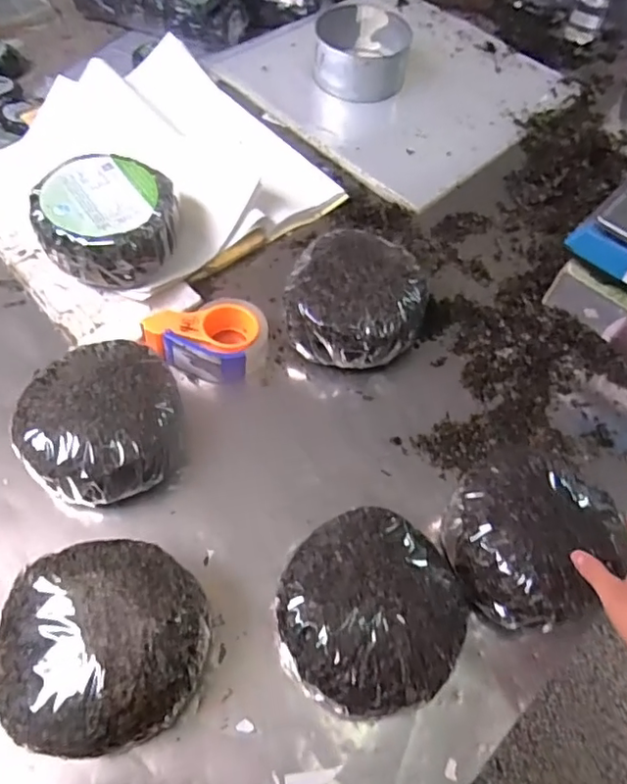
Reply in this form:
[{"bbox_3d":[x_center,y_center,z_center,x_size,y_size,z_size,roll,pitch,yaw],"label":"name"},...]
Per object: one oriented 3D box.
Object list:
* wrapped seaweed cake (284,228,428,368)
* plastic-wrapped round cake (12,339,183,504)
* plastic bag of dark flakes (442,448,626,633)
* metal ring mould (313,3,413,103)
[{"bbox_3d":[0.060,-0.126,0.817,0.189,0.101,0.183,1,59,-2],"label":"wrapped seaweed cake"},{"bbox_3d":[-0.255,0.038,0.703,0.175,0.099,0.188,1,59,-2],"label":"plastic-wrapped round cake"},{"bbox_3d":[0.249,0.158,0.652,0.183,0.088,0.177,-23,63,-15],"label":"plastic bag of dark flakes"},{"bbox_3d":[0.099,-0.680,1.157,0.189,0.085,0.191,10,60,3],"label":"metal ring mould"}]

